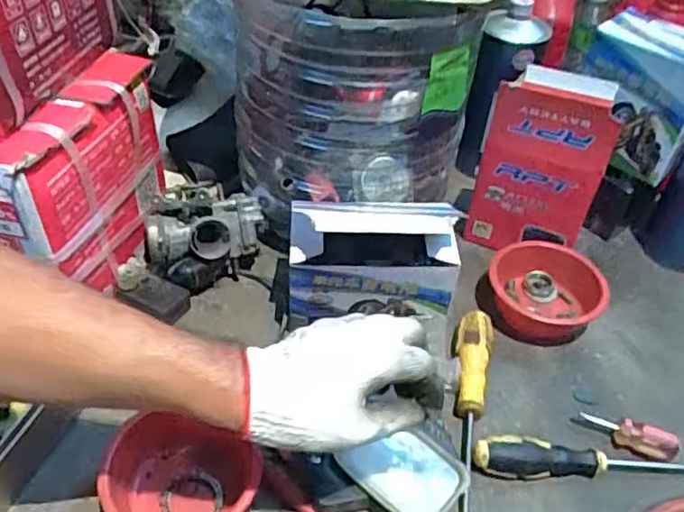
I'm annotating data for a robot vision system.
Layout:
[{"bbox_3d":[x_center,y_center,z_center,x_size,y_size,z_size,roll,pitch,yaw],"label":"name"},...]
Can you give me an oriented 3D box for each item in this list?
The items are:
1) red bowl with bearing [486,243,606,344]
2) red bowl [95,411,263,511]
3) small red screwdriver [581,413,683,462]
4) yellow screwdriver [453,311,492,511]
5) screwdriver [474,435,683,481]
[{"bbox_3d":[0.217,0.033,0.663,0.116,0.047,0.112,3,44,-3],"label":"red bowl with bearing"},{"bbox_3d":[-0.133,0.173,0.497,0.107,0.046,0.111,3,44,-3],"label":"red bowl"},{"bbox_3d":[0.255,0.159,0.555,0.079,0.024,0.022,20,46,15],"label":"small red screwdriver"},{"bbox_3d":[0.107,0.145,0.552,0.035,0.029,0.241,13,44,8],"label":"yellow screwdriver"},{"bbox_3d":[0.278,0.179,0.534,0.330,0.029,0.026,3,44,-2],"label":"screwdriver"}]

